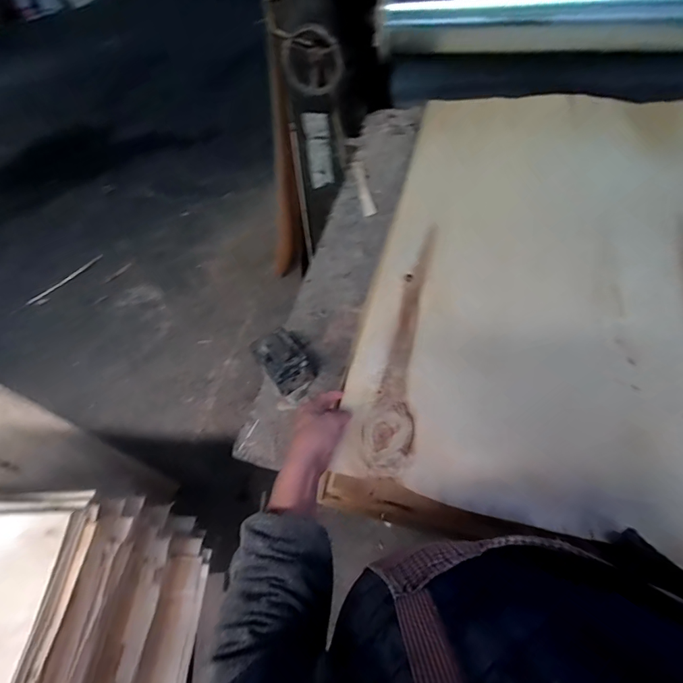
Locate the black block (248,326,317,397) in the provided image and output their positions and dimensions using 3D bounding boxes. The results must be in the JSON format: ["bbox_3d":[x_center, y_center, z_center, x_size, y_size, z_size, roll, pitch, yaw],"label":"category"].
[{"bbox_3d":[-0.106,0.035,0.729,0.082,0.067,0.113,-32,57,-17],"label":"black block"}]

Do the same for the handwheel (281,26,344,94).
[{"bbox_3d":[-0.081,-0.758,1.056,0.170,0.151,0.030,7,54,11],"label":"handwheel"}]

